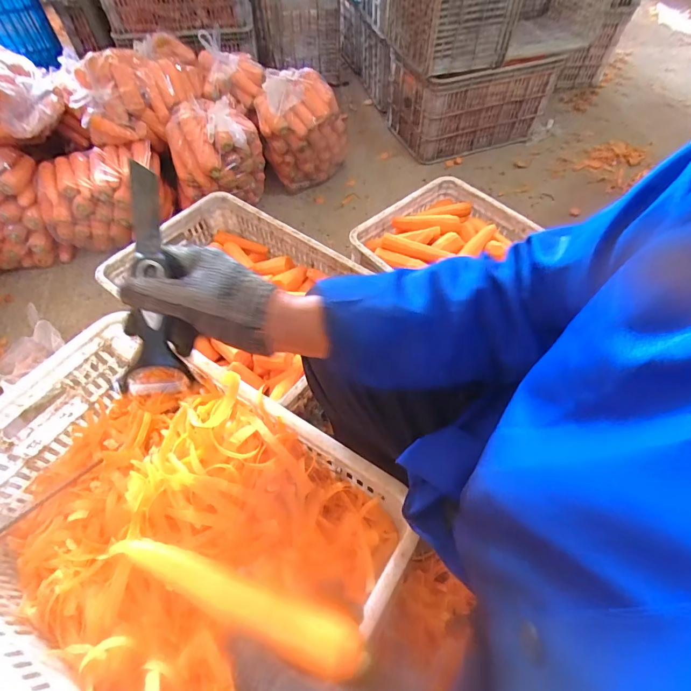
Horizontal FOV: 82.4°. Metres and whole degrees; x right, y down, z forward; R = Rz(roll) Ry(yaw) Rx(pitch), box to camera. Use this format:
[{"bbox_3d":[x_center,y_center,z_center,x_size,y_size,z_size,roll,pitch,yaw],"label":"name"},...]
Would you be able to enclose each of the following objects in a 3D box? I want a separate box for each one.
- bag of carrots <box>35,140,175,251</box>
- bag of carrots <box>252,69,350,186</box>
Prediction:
[{"bbox_3d":[-0.716,-0.450,1.194,0.327,0.191,0.228,-3,57,-2],"label":"bag of carrots"},{"bbox_3d":[-0.129,-0.683,1.295,0.262,0.316,0.210,-30,62,-18],"label":"bag of carrots"}]

